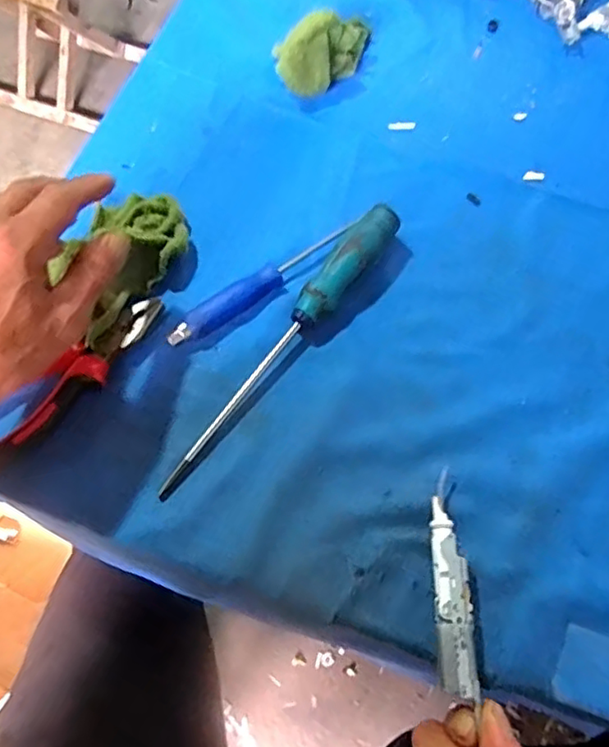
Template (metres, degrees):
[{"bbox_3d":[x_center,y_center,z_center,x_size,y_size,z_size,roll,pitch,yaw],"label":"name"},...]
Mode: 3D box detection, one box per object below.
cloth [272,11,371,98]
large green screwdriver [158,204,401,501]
[{"bbox_3d":[0.022,-0.280,0.529,0.038,0.054,0.102,42,72,17],"label":"cloth"},{"bbox_3d":[-0.016,-0.024,0.418,0.025,0.027,0.248,37,71,16],"label":"large green screwdriver"}]

